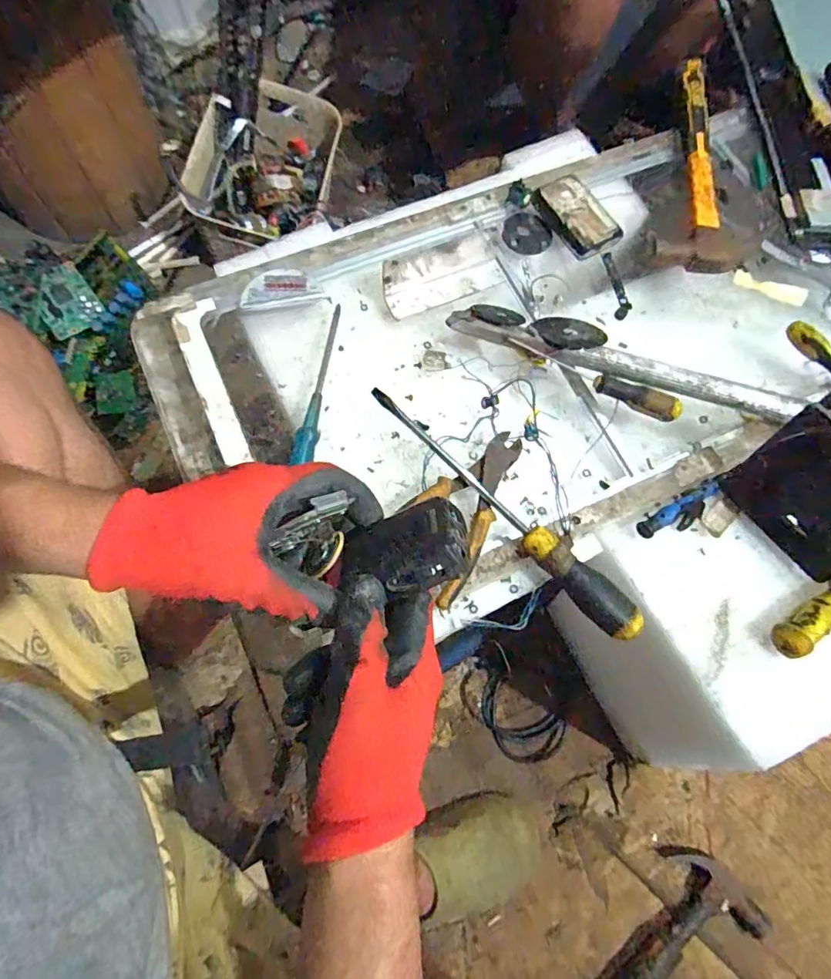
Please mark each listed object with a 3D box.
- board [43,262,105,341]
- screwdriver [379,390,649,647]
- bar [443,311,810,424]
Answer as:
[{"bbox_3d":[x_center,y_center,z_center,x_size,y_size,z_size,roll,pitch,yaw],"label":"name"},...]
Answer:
[{"bbox_3d":[-0.535,-0.286,0.784,0.083,0.013,0.084,-33,111,-9],"label":"board"},{"bbox_3d":[0.077,0.015,0.459,0.304,0.030,0.031,44,76,12],"label":"screwdriver"},{"bbox_3d":[0.201,-0.122,0.503,0.340,0.031,0.025,16,72,4],"label":"bar"}]

